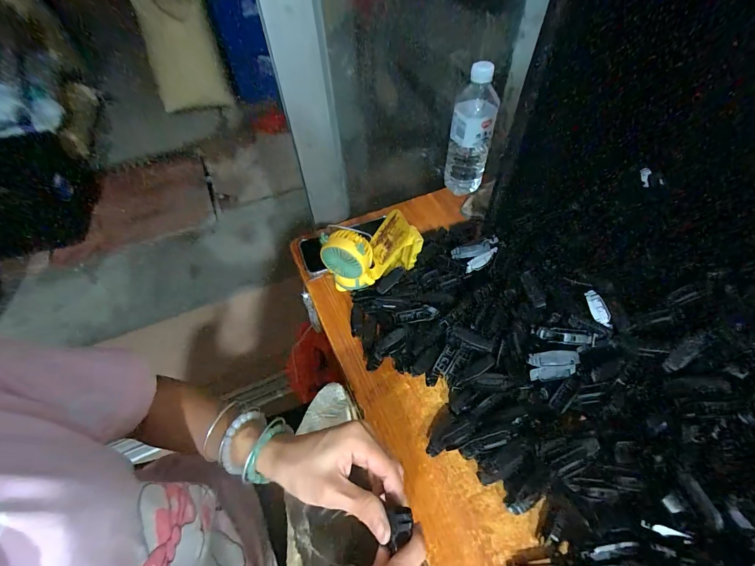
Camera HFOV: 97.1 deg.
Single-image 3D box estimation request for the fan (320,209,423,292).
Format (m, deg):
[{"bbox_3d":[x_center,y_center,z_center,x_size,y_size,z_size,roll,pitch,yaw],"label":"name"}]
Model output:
[{"bbox_3d":[-0.005,-0.035,0.476,0.129,0.110,0.053,-26,55,-14],"label":"fan"}]

